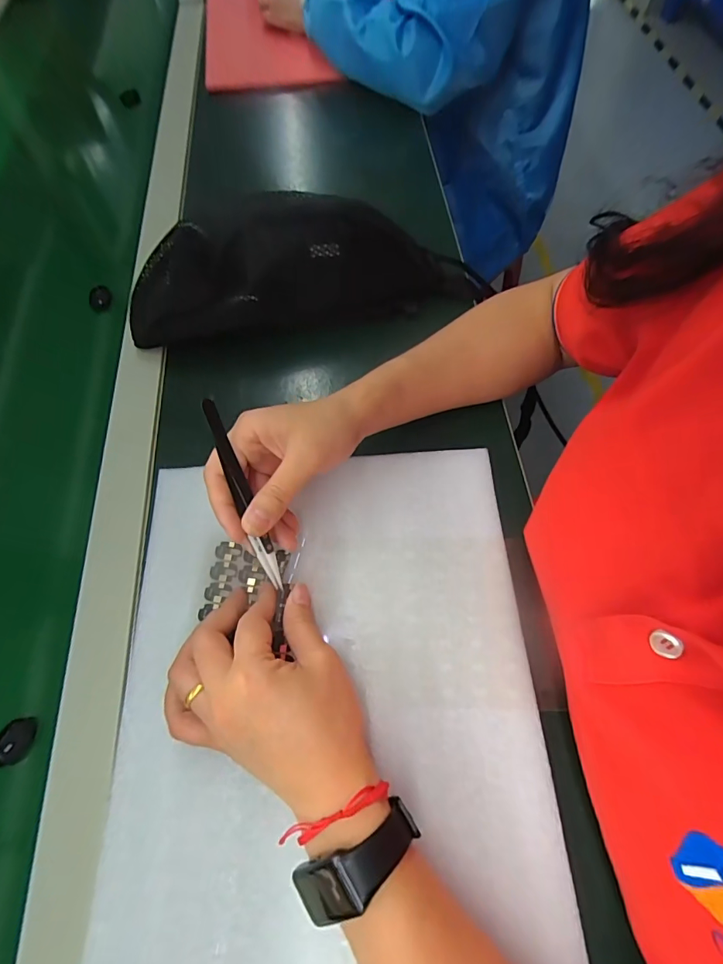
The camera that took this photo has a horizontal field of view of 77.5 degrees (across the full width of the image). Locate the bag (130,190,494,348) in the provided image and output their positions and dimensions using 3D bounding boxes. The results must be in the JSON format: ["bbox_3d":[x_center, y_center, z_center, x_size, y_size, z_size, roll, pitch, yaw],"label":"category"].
[{"bbox_3d":[-0.048,-0.204,0.414,0.320,0.080,0.124,-1,64,1],"label":"bag"}]

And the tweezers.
[{"bbox_3d":[-0.074,0.010,0.285,0.013,0.007,0.127,-18,99,-7],"label":"tweezers"}]

